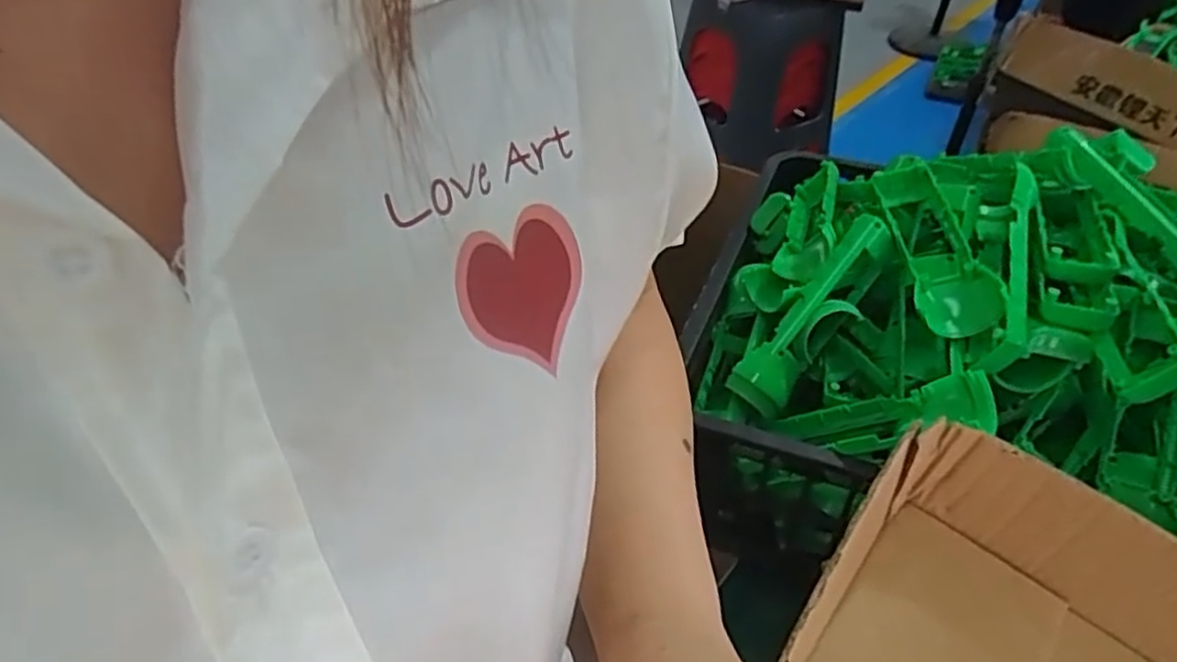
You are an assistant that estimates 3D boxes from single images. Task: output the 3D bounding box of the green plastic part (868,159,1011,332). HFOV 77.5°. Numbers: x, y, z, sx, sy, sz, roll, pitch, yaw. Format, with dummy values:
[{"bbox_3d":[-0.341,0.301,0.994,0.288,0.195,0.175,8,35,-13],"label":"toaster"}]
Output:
[{"bbox_3d":[0.241,-0.069,0.523,0.042,0.024,0.178,2,44,1],"label":"green plastic part"}]

